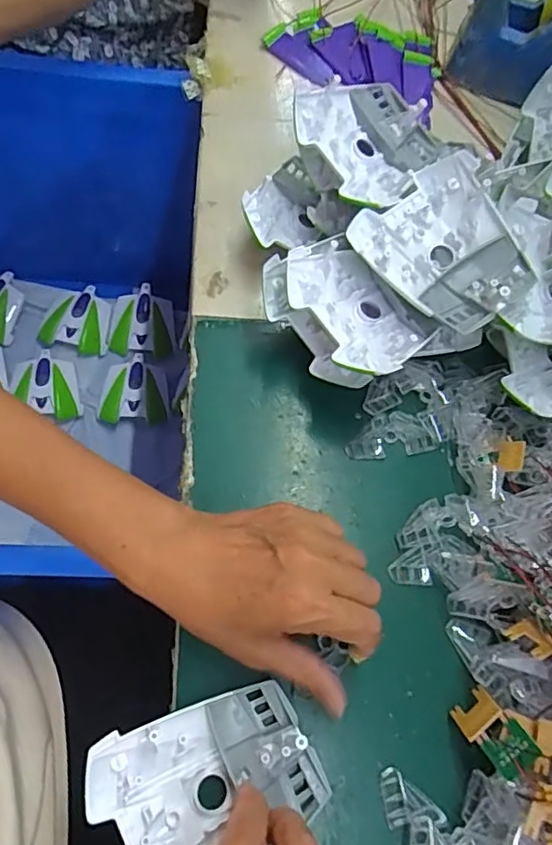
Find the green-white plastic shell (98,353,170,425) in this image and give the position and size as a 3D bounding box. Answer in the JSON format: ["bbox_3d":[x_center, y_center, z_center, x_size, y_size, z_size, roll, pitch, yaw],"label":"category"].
[{"bbox_3d":[-0.196,-0.048,0.787,0.090,0.021,0.101,-1,68,-7],"label":"green-white plastic shell"}]

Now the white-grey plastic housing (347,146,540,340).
[{"bbox_3d":[0.113,-0.116,0.374,0.093,0.031,0.107,-37,76,-19],"label":"white-grey plastic housing"}]

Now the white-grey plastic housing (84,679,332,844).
[{"bbox_3d":[-0.035,0.184,0.292,0.108,0.026,0.078,-24,71,-12],"label":"white-grey plastic housing"}]

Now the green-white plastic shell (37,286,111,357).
[{"bbox_3d":[-0.287,-0.147,0.818,0.097,0.026,0.097,5,67,-5],"label":"green-white plastic shell"}]

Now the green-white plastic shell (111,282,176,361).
[{"bbox_3d":[-0.192,-0.146,0.832,0.093,0.032,0.100,5,86,-5],"label":"green-white plastic shell"}]

